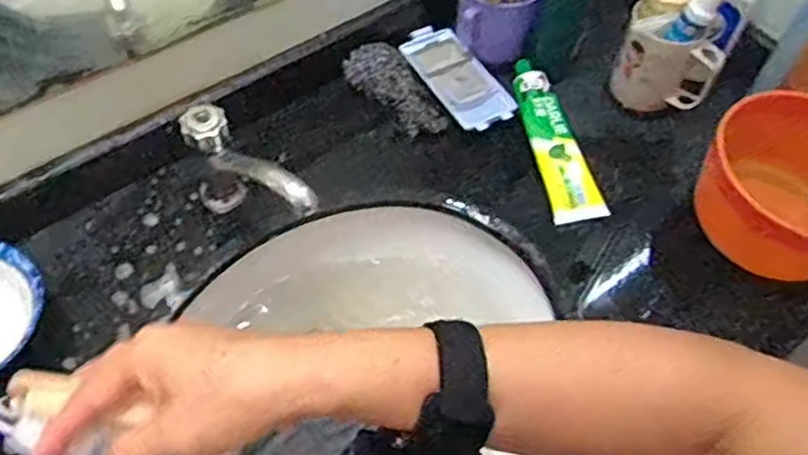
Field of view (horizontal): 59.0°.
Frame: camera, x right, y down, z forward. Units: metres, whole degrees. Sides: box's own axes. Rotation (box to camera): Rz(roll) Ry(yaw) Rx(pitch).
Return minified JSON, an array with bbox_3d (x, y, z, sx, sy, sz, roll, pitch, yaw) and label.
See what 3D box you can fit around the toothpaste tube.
[{"bbox_3d":[0.157,-0.094,0.750,0.049,0.030,0.195,-9,57,-9],"label":"toothpaste tube"}]

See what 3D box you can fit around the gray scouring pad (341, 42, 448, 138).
[{"bbox_3d":[-0.007,-0.152,0.773,0.061,0.038,0.135,-36,65,-24],"label":"gray scouring pad"}]

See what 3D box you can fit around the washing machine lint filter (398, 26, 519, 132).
[{"bbox_3d":[0.060,-0.167,0.792,0.067,0.012,0.148,-25,61,-19],"label":"washing machine lint filter"}]

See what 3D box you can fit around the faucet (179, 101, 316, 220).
[{"bbox_3d":[-0.137,-0.037,0.649,0.141,0.116,0.036,34,61,18],"label":"faucet"}]

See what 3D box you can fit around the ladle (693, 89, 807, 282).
[{"bbox_3d":[0.395,-0.012,0.659,0.137,0.114,0.245,-38,66,-24],"label":"ladle"}]

